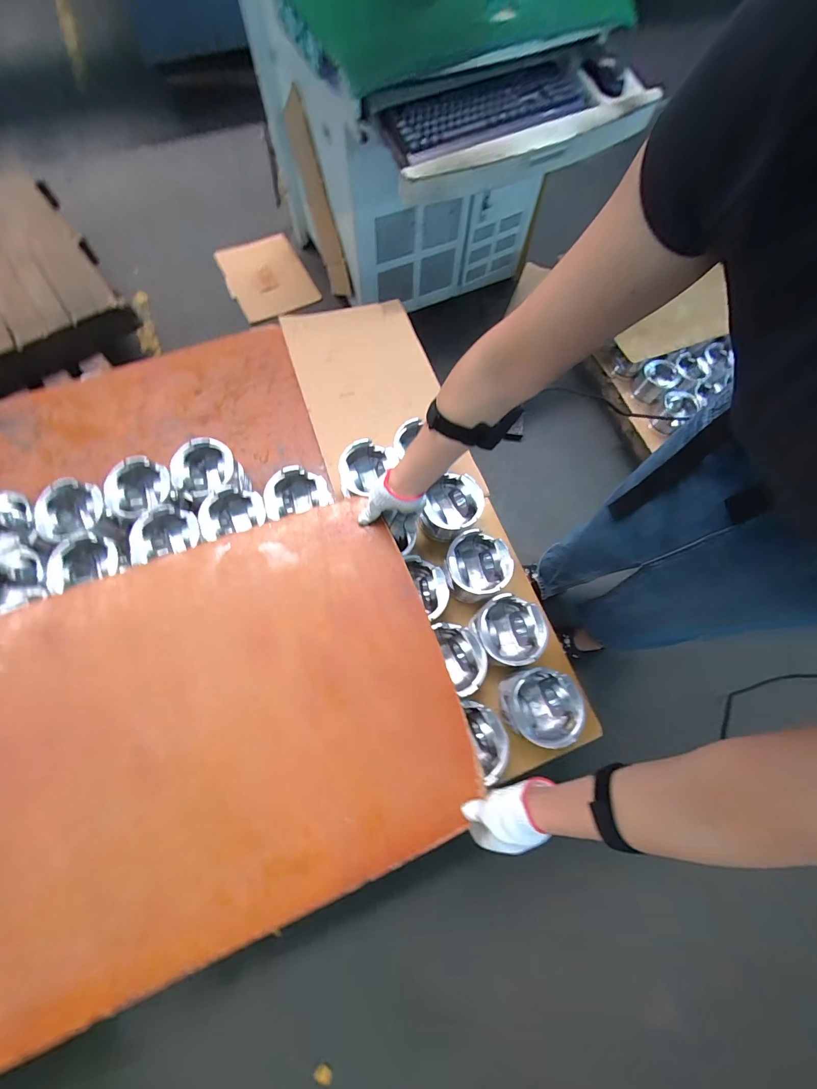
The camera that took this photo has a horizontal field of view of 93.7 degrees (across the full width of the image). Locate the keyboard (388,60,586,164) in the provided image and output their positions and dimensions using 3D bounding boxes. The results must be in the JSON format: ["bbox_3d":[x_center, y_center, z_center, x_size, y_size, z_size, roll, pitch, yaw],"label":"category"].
[{"bbox_3d":[0.158,-0.990,0.867,0.485,0.027,0.187,-27,76,-8],"label":"keyboard"}]

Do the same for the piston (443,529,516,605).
[{"bbox_3d":[0.120,0.038,0.679,0.108,0.083,0.105,-32,75,-12],"label":"piston"}]

